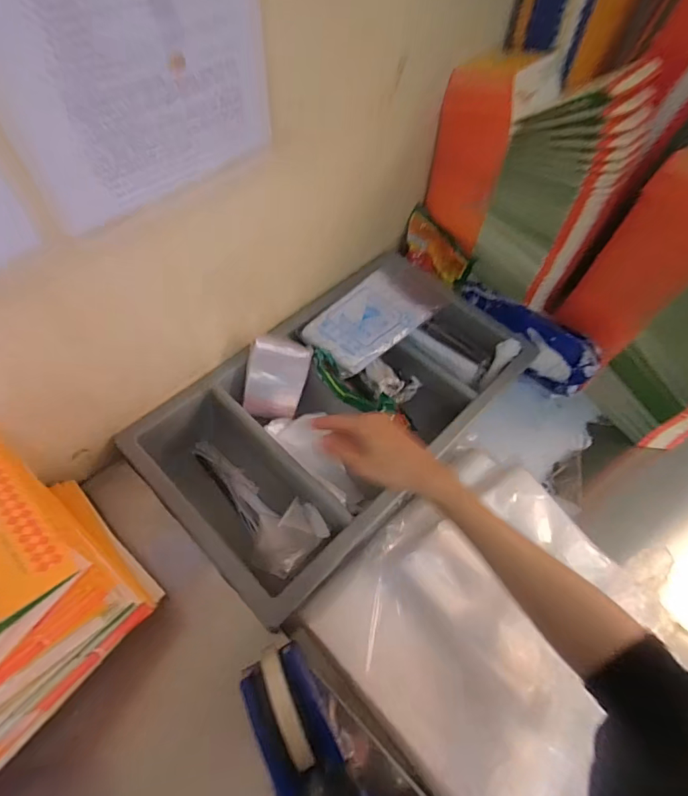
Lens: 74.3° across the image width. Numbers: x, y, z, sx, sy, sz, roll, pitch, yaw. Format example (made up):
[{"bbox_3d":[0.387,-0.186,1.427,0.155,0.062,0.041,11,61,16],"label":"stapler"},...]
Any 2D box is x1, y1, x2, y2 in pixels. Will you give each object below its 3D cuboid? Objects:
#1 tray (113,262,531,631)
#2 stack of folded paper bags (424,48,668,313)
[{"bbox_3d":[0.009,-0.001,0.610,0.277,0.118,0.474,40,63,20],"label":"tray"},{"bbox_3d":[0.243,-0.298,0.636,0.115,0.280,0.237,-27,63,-19],"label":"stack of folded paper bags"}]

